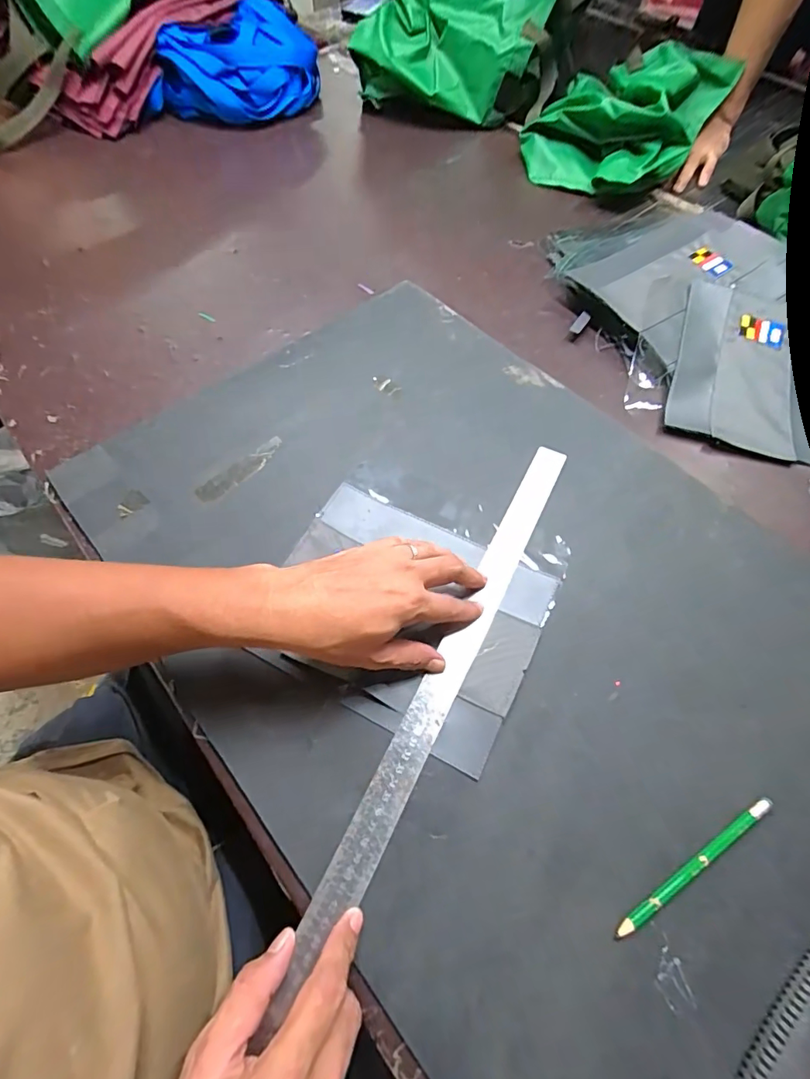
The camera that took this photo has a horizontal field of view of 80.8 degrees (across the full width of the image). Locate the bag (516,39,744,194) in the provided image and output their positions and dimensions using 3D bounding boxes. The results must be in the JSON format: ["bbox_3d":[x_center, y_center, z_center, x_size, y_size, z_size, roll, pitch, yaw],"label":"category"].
[{"bbox_3d":[0.336,-0.652,0.738,0.221,0.103,0.292,32,66,17],"label":"bag"}]

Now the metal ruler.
[{"bbox_3d":[0.039,0.096,0.381,0.030,0.007,0.469,25,63,13],"label":"metal ruler"}]

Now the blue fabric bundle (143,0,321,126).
[{"bbox_3d":[-0.301,-0.817,0.828,0.285,0.118,0.153,-7,61,-4],"label":"blue fabric bundle"}]

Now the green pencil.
[{"bbox_3d":[0.191,0.212,0.311,0.138,0.004,0.008,-28,64,-14],"label":"green pencil"}]

